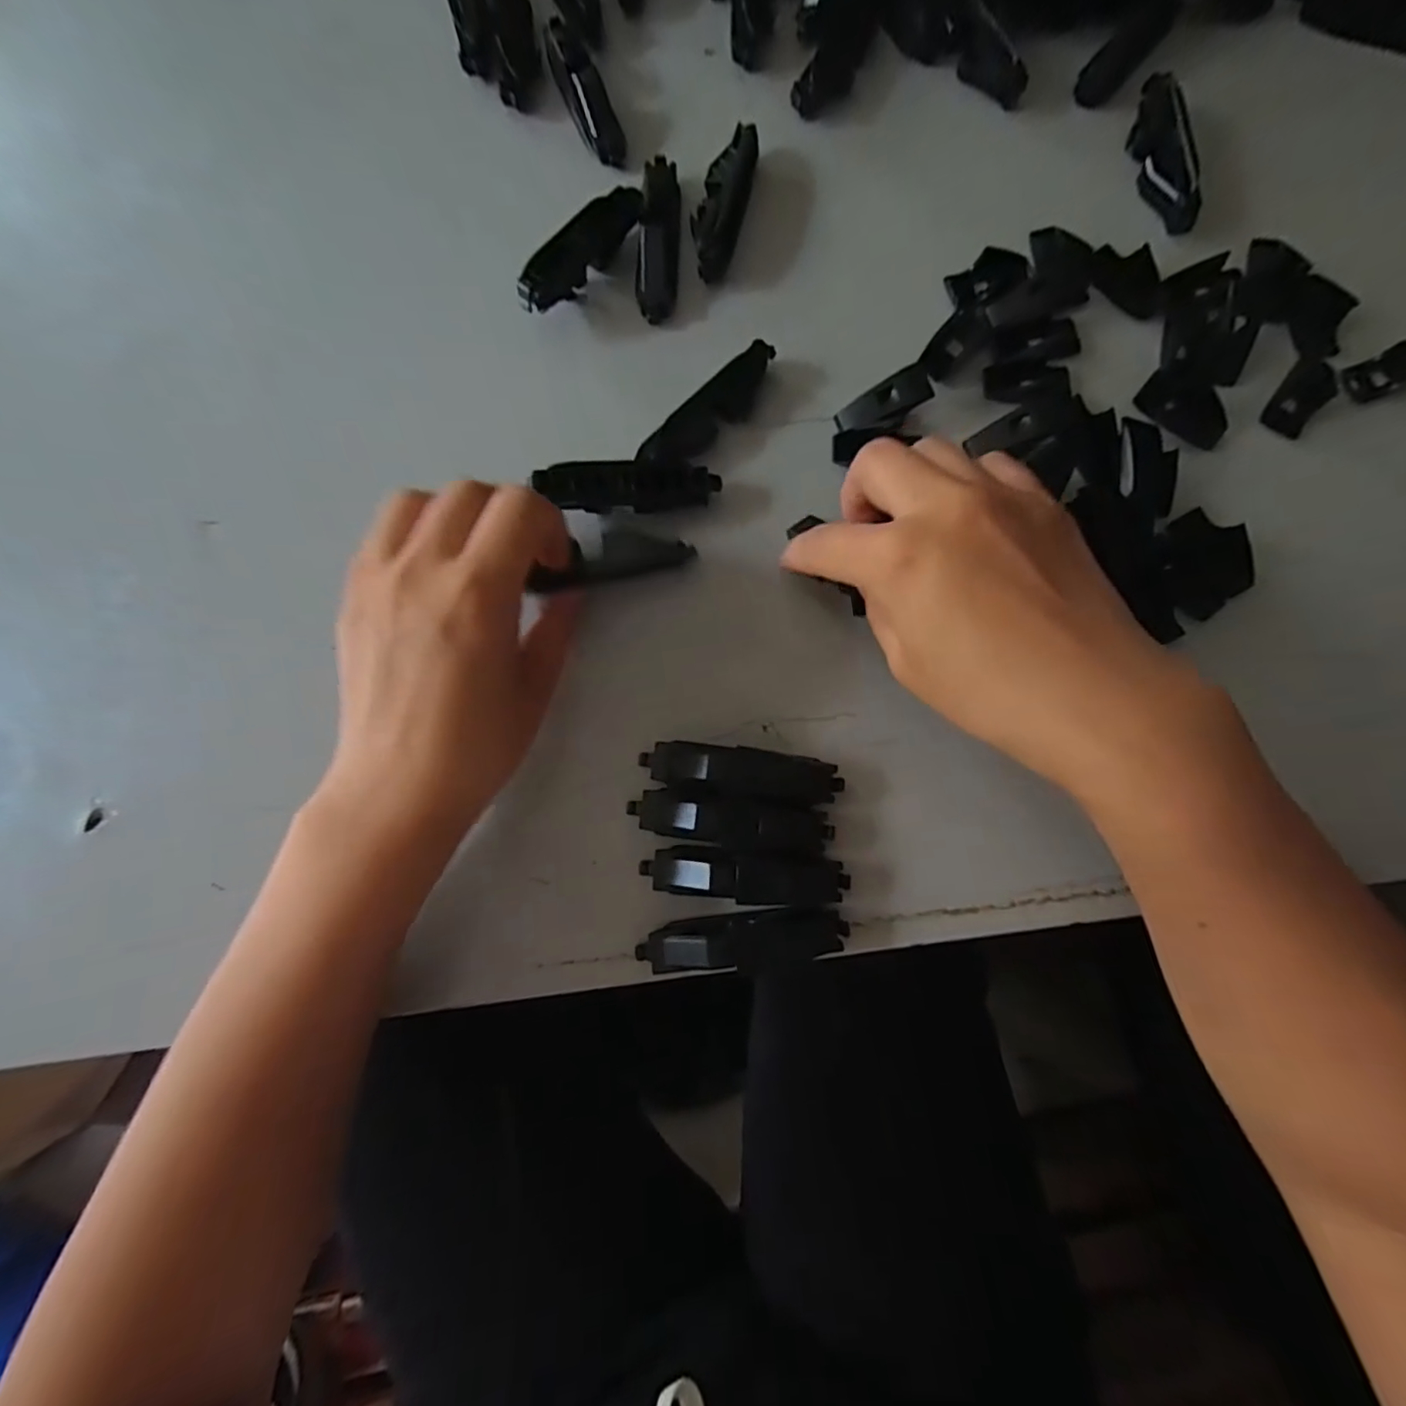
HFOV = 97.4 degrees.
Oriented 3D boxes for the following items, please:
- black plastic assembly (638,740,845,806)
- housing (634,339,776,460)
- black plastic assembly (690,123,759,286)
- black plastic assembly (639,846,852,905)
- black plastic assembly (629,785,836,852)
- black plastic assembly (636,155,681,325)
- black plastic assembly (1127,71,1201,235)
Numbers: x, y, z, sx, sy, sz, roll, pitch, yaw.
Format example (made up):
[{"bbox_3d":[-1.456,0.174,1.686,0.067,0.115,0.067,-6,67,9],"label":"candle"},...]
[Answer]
[{"bbox_3d":[0.016,0.028,0.252,0.080,0.014,0.019,7,81,1],"label":"black plastic assembly"},{"bbox_3d":[0.005,-0.130,0.276,0.078,0.017,0.017,-44,84,-6],"label":"housing"},{"bbox_3d":[0.009,-0.240,0.295,0.022,0.017,0.077,14,82,2],"label":"black plastic assembly"},{"bbox_3d":[0.017,0.069,0.246,0.080,0.017,0.019,6,81,1],"label":"black plastic assembly"},{"bbox_3d":[0.012,0.047,0.249,0.080,0.015,0.021,7,81,1],"label":"black plastic assembly"},{"bbox_3d":[-0.020,-0.222,0.291,0.018,0.017,0.081,2,81,0],"label":"black plastic assembly"},{"bbox_3d":[0.218,-0.263,0.293,0.017,0.017,0.077,-5,81,-1],"label":"black plastic assembly"}]

